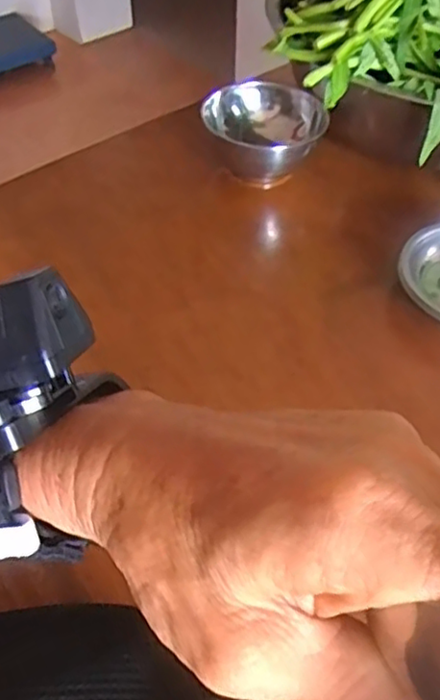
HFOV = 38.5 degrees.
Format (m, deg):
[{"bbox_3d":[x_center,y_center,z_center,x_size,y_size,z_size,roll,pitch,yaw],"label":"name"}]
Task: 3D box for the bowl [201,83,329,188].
[{"bbox_3d":[0.038,-0.192,0.569,0.100,0.070,0.082,-2,50,0],"label":"bowl"}]

